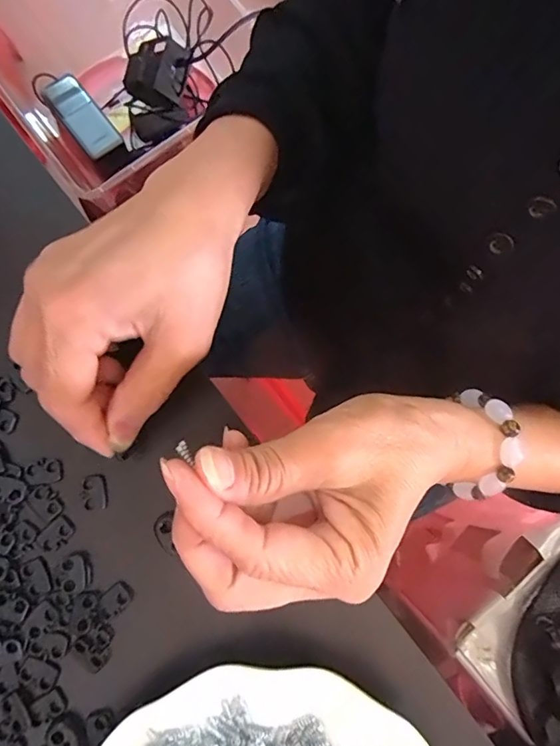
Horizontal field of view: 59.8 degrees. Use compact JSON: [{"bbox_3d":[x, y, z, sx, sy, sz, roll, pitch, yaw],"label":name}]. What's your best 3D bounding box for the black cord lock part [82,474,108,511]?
[{"bbox_3d":[-0.095,0.061,0.250,0.011,0.004,0.017,-9,80,-3],"label":"black cord lock part"}]

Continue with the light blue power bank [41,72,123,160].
[{"bbox_3d":[-0.275,-0.357,0.679,0.053,0.015,0.138,-39,80,0],"label":"light blue power bank"}]

